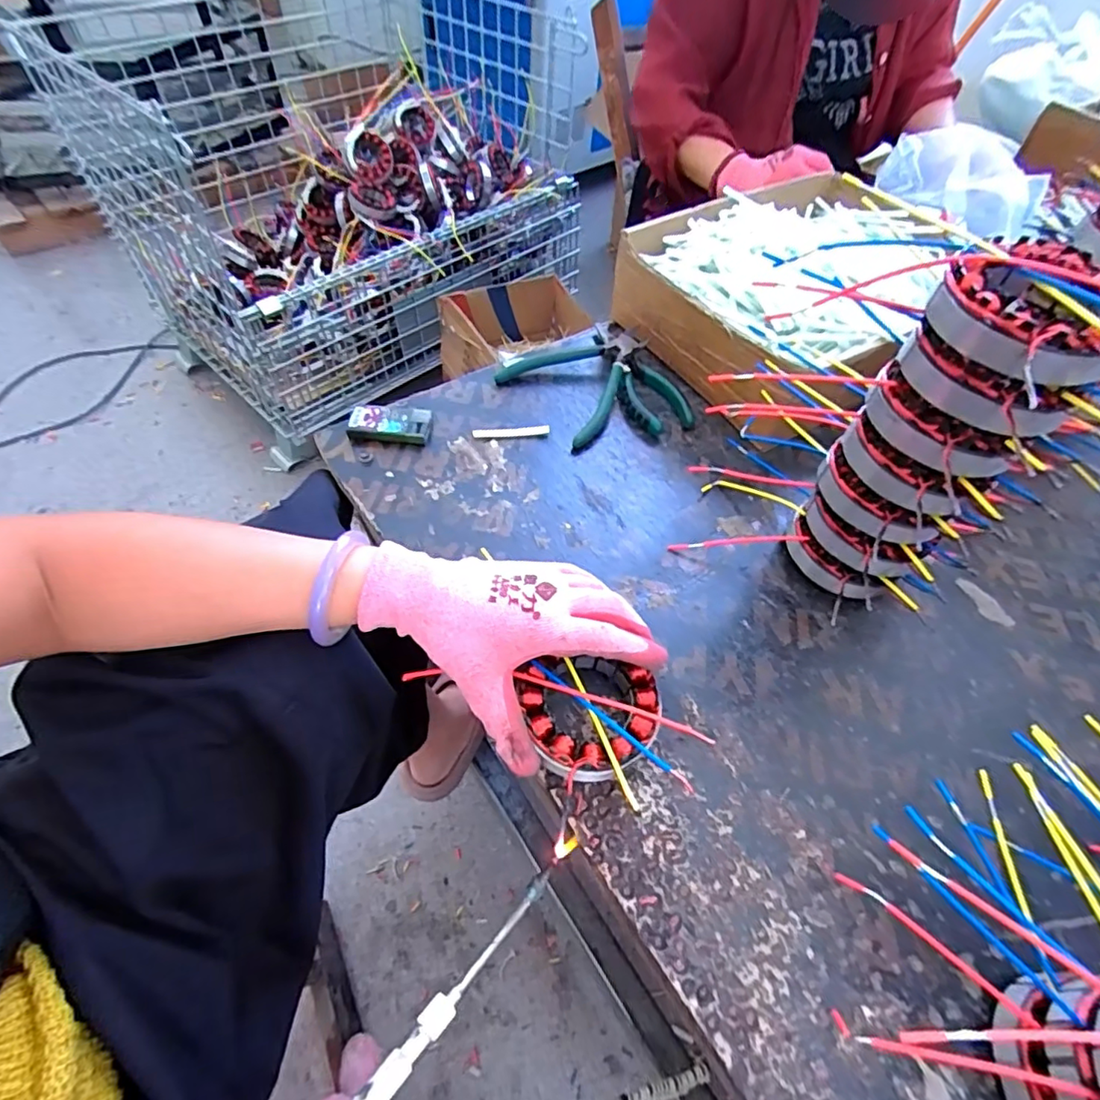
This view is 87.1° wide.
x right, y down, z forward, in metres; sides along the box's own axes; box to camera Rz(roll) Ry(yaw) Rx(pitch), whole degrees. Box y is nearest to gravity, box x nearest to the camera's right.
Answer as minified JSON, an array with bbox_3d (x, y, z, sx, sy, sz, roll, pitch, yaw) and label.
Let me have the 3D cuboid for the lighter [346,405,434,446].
[{"bbox_3d":[-0.137,-0.109,0.501,0.068,0.015,0.032,4,54,0],"label":"lighter"}]

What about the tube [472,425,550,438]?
[{"bbox_3d":[-0.034,-0.105,0.512,0.067,0.005,0.009,-6,55,-7],"label":"tube"}]

